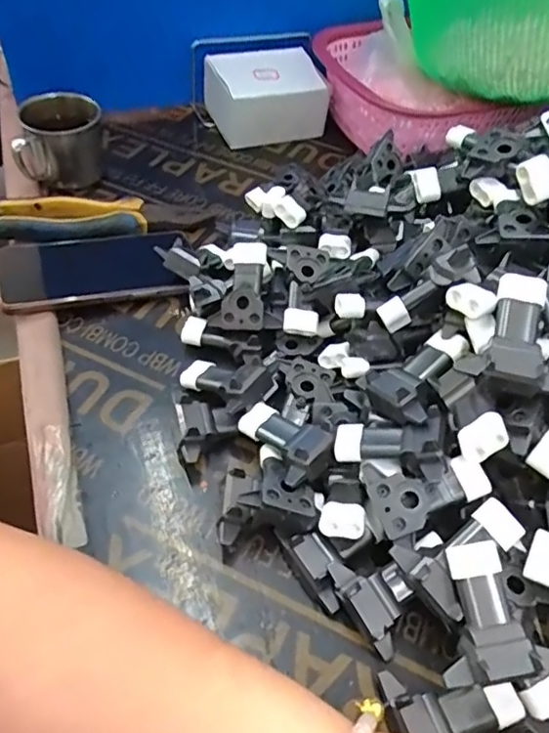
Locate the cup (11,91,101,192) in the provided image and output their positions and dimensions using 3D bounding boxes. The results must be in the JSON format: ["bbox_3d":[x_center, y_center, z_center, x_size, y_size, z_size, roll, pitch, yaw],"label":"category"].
[{"bbox_3d":[-0.214,-0.227,0.580,0.078,0.074,0.086,-8,51,-11],"label":"cup"}]

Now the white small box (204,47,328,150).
[{"bbox_3d":[-0.008,-0.307,0.667,0.127,0.073,0.080,-14,52,-15],"label":"white small box"}]

